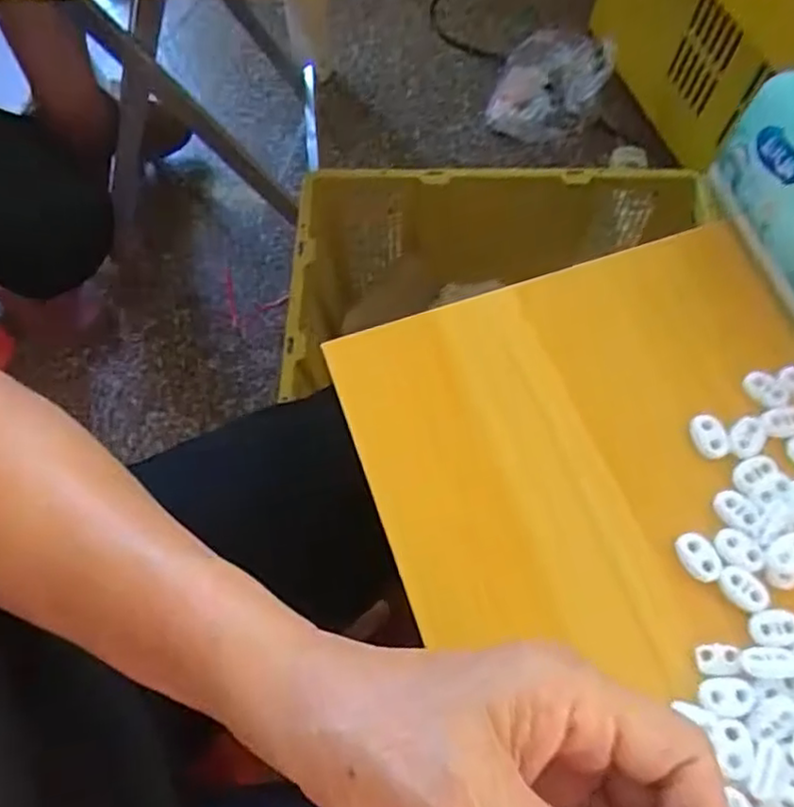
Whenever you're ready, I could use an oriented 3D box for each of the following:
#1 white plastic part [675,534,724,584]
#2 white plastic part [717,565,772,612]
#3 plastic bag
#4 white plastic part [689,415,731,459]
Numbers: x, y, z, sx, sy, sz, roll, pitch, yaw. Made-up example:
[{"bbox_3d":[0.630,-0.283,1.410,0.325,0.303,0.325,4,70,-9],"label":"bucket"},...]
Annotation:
[{"bbox_3d":[0.140,0.071,0.297,0.015,0.005,0.022,-26,70,-11],"label":"white plastic part"},{"bbox_3d":[0.156,0.083,0.290,0.022,0.004,0.014,35,71,13],"label":"white plastic part"},{"bbox_3d":[0.251,-0.527,1.071,0.174,0.113,0.206,16,68,6],"label":"plastic bag"},{"bbox_3d":[0.155,0.017,0.320,0.014,0.009,0.022,-16,68,-7],"label":"white plastic part"}]

